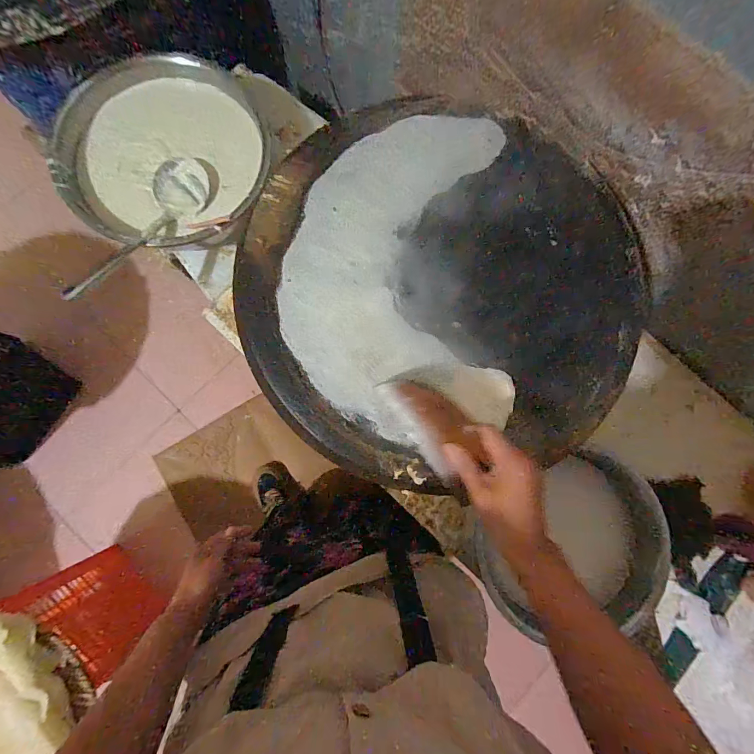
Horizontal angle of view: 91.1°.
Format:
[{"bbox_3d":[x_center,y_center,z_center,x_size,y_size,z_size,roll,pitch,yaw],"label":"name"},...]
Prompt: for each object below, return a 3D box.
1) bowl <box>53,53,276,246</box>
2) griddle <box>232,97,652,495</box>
[{"bbox_3d":[-0.416,-0.462,0.762,0.396,0.135,0.389,0,83,-3],"label":"bowl"},{"bbox_3d":[0.089,-0.131,0.491,0.520,0.033,0.496,0,85,-3],"label":"griddle"}]

